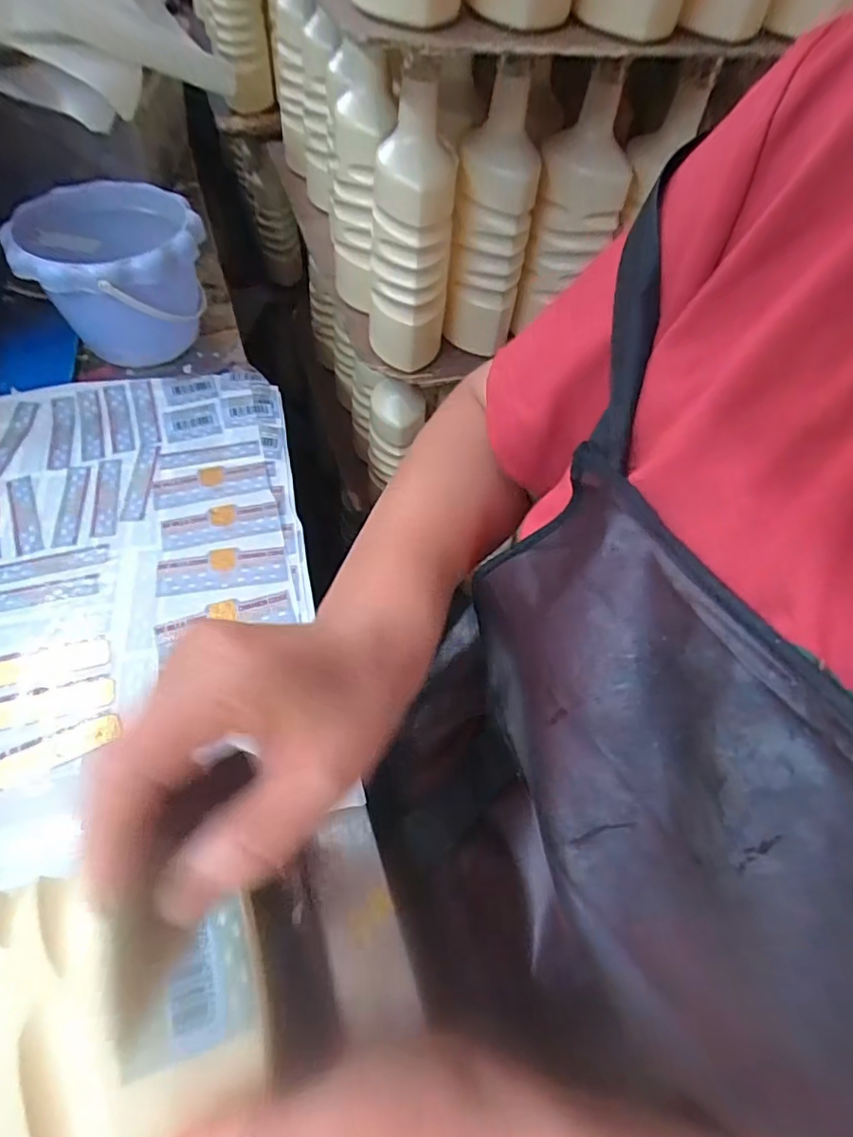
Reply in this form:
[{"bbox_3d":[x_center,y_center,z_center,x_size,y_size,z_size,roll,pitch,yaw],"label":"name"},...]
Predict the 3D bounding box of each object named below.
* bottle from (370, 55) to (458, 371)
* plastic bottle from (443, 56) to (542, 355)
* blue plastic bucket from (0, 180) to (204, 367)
[{"bbox_3d":[-0.015,-0.297,0.517,0.076,0.220,0.085,2,57,-2],"label":"bottle"},{"bbox_3d":[0.061,-0.316,0.531,0.068,0.219,0.060,11,57,4],"label":"plastic bottle"},{"bbox_3d":[-0.285,-0.271,0.543,0.147,0.118,0.168,-10,58,-10],"label":"blue plastic bucket"}]

